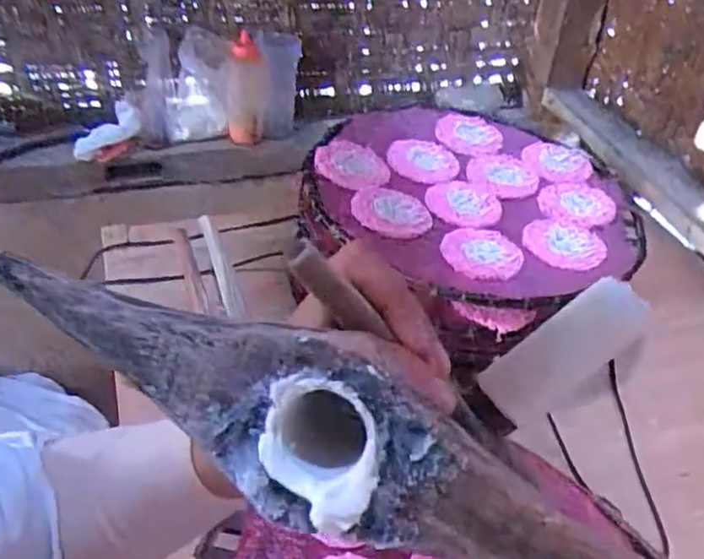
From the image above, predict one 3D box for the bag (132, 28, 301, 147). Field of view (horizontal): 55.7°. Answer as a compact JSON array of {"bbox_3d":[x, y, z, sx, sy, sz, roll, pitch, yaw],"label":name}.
[{"bbox_3d":[-0.220,-0.315,1.127,0.283,0.169,0.073,-6,42,-13],"label":"bag"}]

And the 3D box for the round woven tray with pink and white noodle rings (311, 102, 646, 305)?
[{"bbox_3d":[0.137,-0.099,0.721,0.338,0.037,0.345,3,40,-3],"label":"round woven tray with pink and white noodle rings"}]

